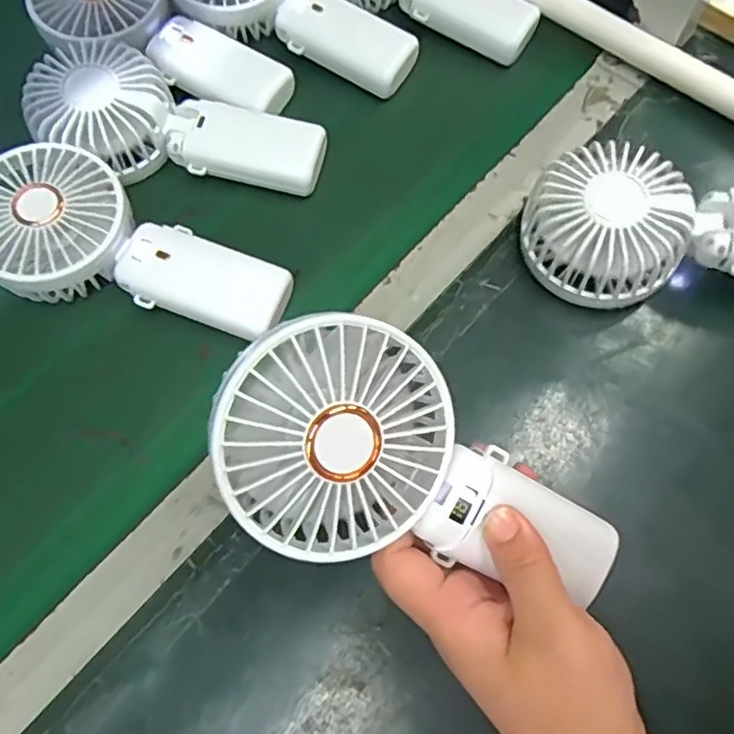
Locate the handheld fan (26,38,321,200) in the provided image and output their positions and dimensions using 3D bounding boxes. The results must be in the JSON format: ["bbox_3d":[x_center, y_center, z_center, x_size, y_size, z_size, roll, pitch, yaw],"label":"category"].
[{"bbox_3d":[-0.116,-0.147,0.397,0.175,0.031,0.076,17,68,8],"label":"handheld fan"}]

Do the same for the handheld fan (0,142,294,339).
[{"bbox_3d":[-0.135,-0.059,0.364,0.179,0.036,0.083,24,69,11],"label":"handheld fan"}]

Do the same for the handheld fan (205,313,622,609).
[{"bbox_3d":[0.020,0.053,0.261,0.185,0.043,0.087,39,81,-23],"label":"handheld fan"}]

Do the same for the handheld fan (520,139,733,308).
[{"bbox_3d":[0.173,-0.076,0.348,0.169,0.037,0.081,6,70,8],"label":"handheld fan"}]

